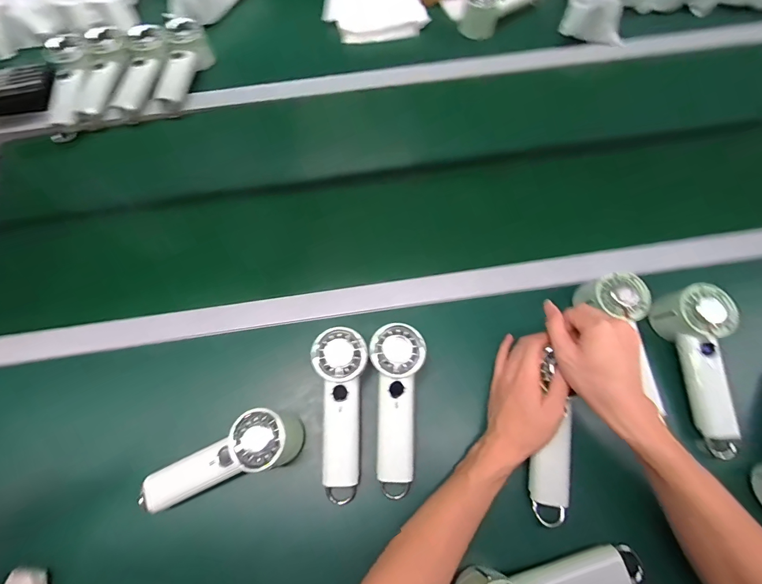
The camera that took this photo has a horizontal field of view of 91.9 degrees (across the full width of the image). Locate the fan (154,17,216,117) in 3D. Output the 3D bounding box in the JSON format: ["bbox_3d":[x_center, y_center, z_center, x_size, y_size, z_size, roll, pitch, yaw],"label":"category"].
[{"bbox_3d":[-0.370,-0.418,0.686,0.059,0.067,0.178,3,67,2],"label":"fan"}]

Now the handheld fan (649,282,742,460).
[{"bbox_3d":[0.401,0.094,0.463,0.066,0.057,0.202,-7,84,-2],"label":"handheld fan"}]

